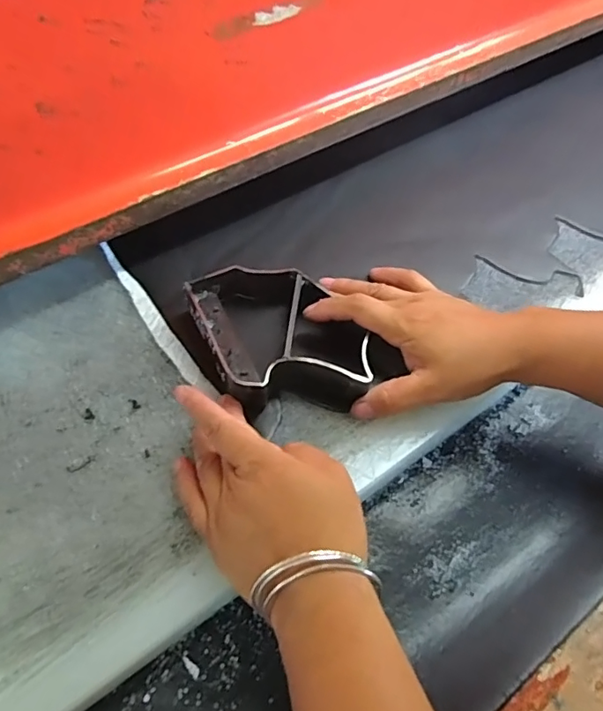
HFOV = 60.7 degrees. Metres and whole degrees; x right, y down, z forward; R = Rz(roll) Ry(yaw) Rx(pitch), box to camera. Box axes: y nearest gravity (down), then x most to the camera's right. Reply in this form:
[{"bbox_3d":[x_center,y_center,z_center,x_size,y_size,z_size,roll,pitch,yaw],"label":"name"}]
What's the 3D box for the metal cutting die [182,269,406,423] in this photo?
[{"bbox_3d":[-0.015,-0.009,0.384,0.161,0.040,0.105,29,61,14],"label":"metal cutting die"}]

